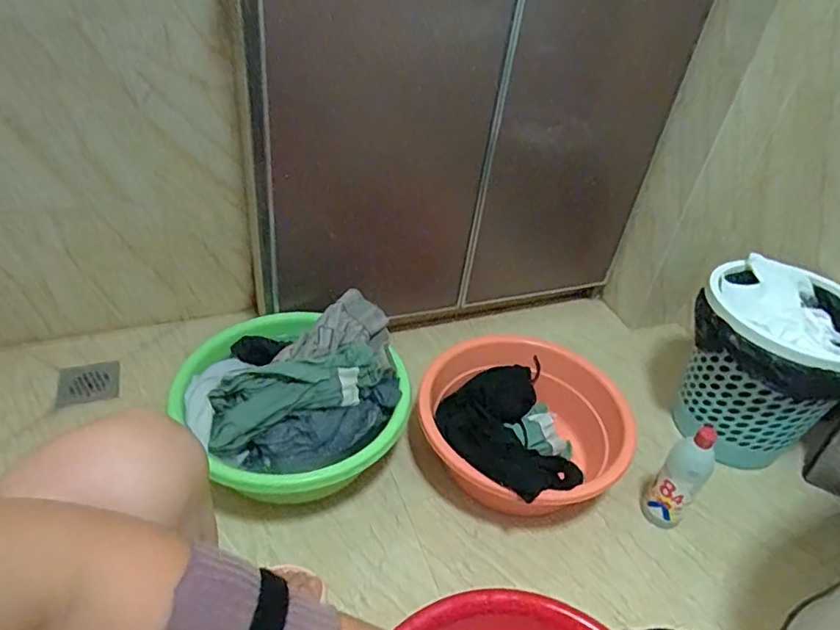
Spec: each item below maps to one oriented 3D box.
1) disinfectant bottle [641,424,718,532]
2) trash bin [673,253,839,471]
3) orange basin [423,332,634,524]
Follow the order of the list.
[{"bbox_3d":[0.393,0.247,0.848,0.063,0.183,0.054,30,46,29],"label":"disinfectant bottle"},{"bbox_3d":[0.587,0.098,0.978,0.262,0.290,0.242,31,44,26],"label":"trash bin"},{"bbox_3d":[0.169,0.191,0.934,0.325,0.125,0.319,2,39,-2],"label":"orange basin"}]

